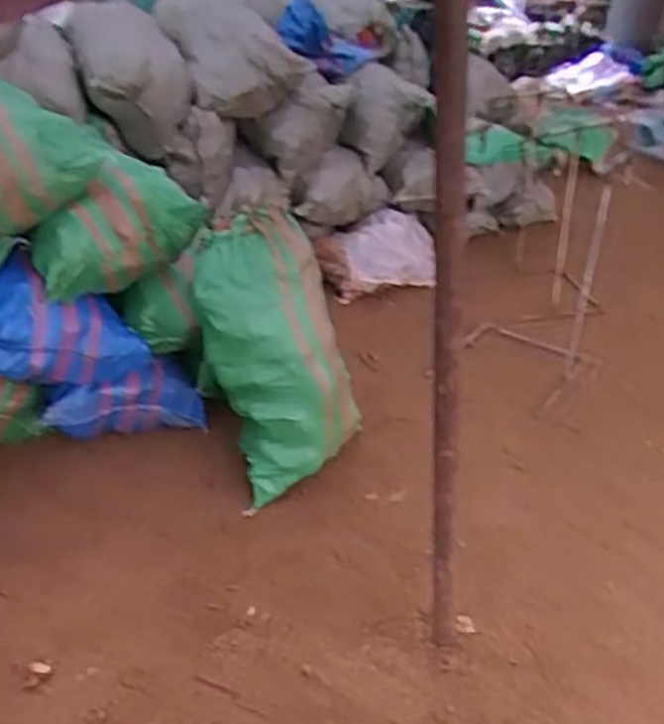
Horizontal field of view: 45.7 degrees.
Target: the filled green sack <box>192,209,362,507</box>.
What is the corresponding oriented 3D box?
[{"bbox_3d":[-0.122,-0.018,1.934,0.365,0.609,0.382,-7,30,-15],"label":"filled green sack"}]

